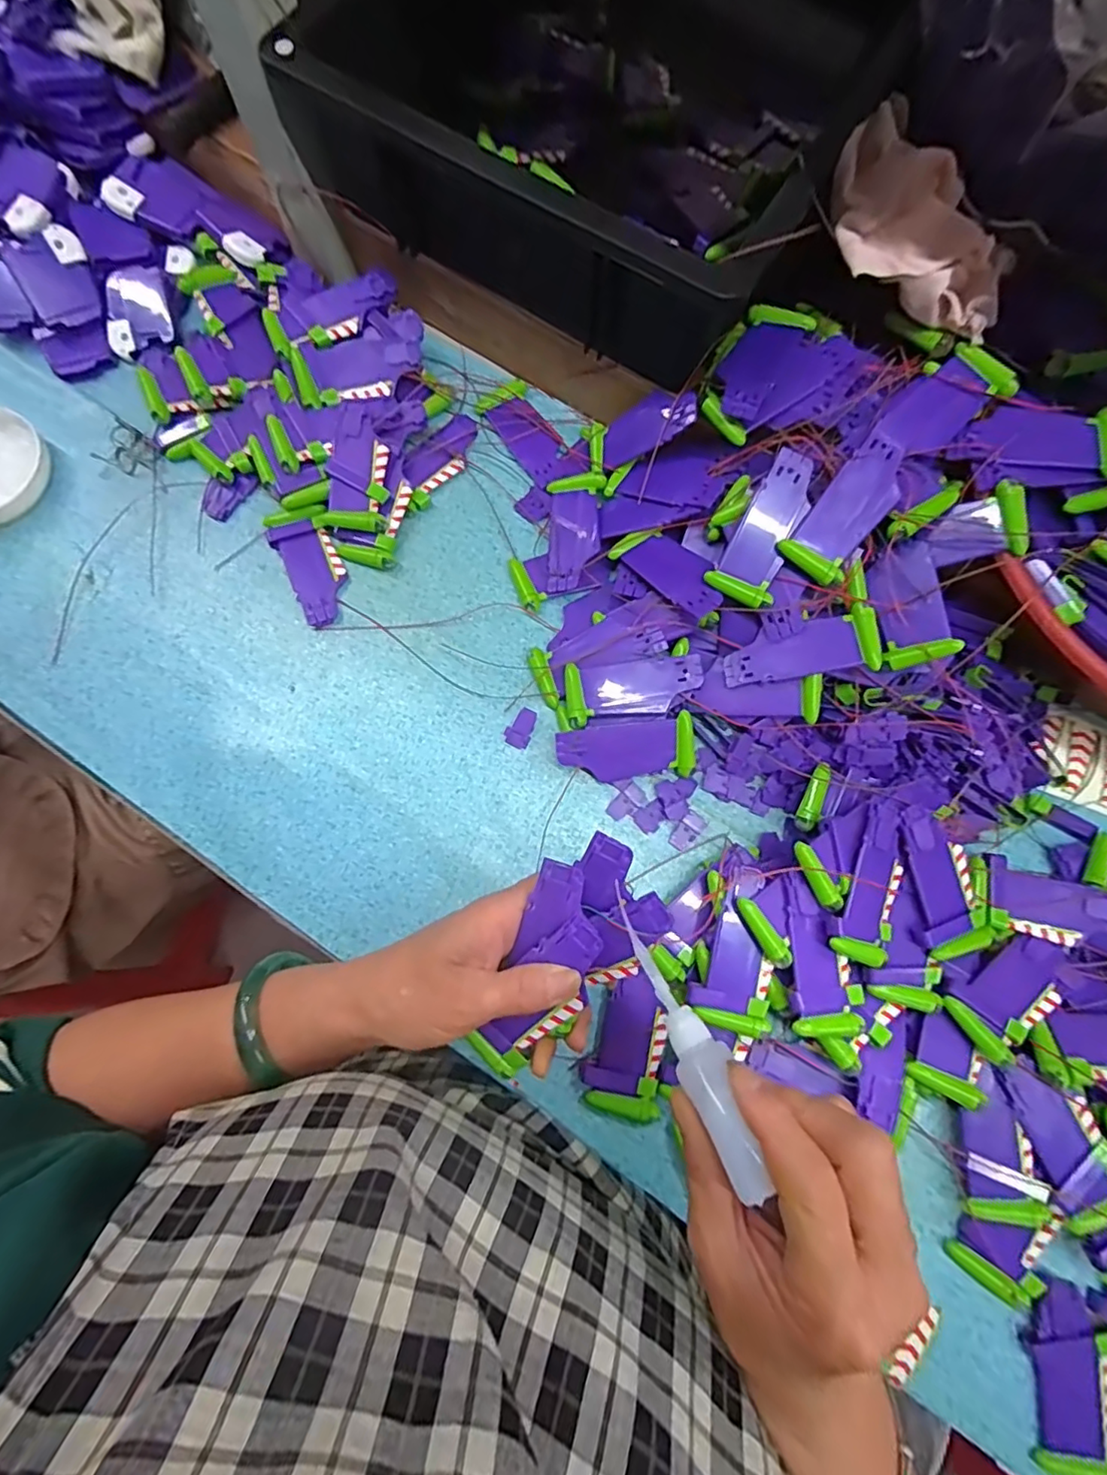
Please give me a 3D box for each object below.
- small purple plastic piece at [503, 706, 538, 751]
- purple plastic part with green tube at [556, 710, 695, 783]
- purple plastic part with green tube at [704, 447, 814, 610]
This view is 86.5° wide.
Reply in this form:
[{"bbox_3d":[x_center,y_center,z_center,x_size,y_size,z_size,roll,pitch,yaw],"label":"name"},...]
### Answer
[{"bbox_3d":[-0.022,-0.006,0.400,0.017,0.006,0.027,24,79,4],"label":"small purple plastic piece"},{"bbox_3d":[0.047,0.010,0.387,0.087,0.013,0.038,-10,105,-1],"label":"purple plastic part with green tube"},{"bbox_3d":[0.130,-0.127,0.358,0.038,0.008,0.089,23,101,4],"label":"purple plastic part with green tube"}]

